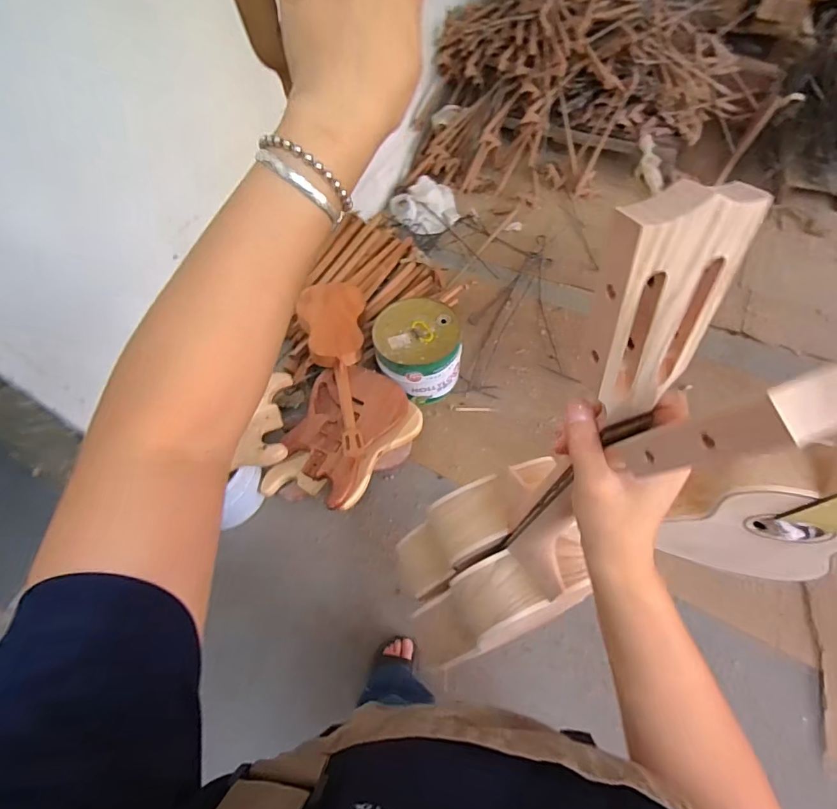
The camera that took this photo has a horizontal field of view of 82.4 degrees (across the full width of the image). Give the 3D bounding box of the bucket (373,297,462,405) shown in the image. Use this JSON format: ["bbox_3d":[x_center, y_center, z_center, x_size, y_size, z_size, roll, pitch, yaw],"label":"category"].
[{"bbox_3d":[0.001,-0.178,1.613,0.274,0.253,0.295,-1,60,2],"label":"bucket"}]

